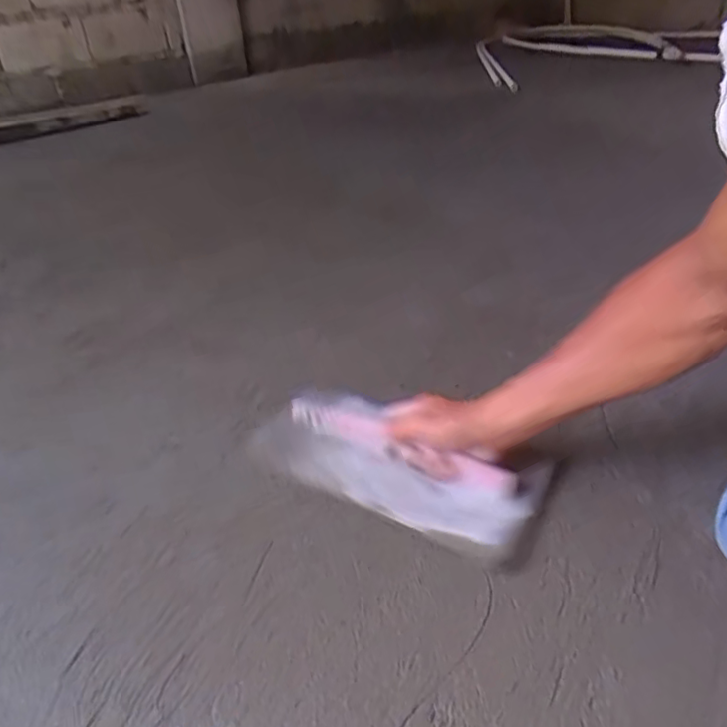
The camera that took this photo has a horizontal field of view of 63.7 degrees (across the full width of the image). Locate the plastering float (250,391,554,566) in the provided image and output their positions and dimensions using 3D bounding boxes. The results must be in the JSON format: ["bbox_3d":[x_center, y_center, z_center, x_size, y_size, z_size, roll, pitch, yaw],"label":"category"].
[{"bbox_3d":[0.031,0.090,0.643,0.321,0.051,0.143,18,40,28],"label":"plastering float"}]

